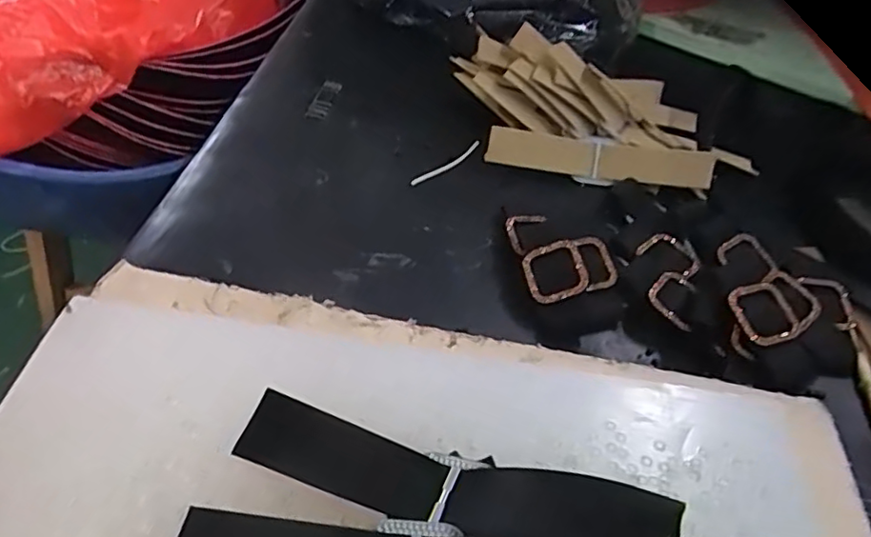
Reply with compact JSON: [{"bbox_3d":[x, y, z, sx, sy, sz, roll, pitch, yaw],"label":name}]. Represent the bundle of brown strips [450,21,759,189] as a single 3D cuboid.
[{"bbox_3d":[0.105,-0.098,0.382,0.187,0.050,0.110,9,47,0],"label":"bundle of brown strips"}]

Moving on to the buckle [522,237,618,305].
[{"bbox_3d":[0.065,0.000,0.300,0.046,0.016,0.028,-11,49,-18],"label":"buckle"}]

